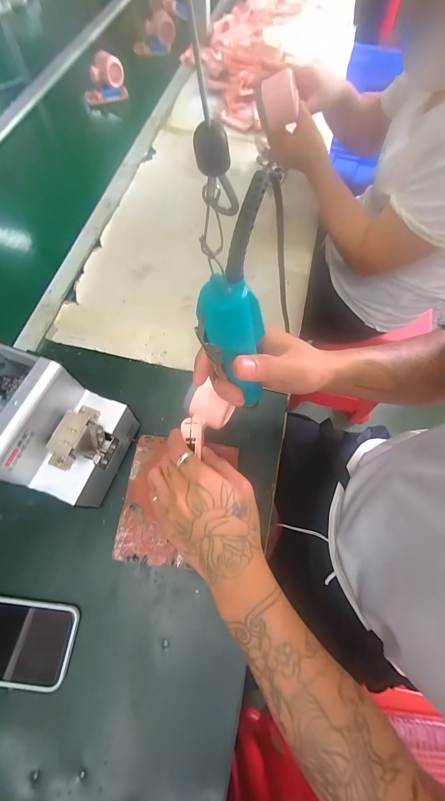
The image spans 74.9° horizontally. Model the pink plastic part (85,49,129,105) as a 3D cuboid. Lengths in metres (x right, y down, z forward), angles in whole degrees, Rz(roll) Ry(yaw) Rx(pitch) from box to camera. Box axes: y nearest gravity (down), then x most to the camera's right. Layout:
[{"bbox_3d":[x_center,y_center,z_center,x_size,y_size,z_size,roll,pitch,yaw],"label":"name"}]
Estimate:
[{"bbox_3d":[-0.298,-0.806,0.728,0.107,0.059,0.093,-15,69,-7],"label":"pink plastic part"}]

